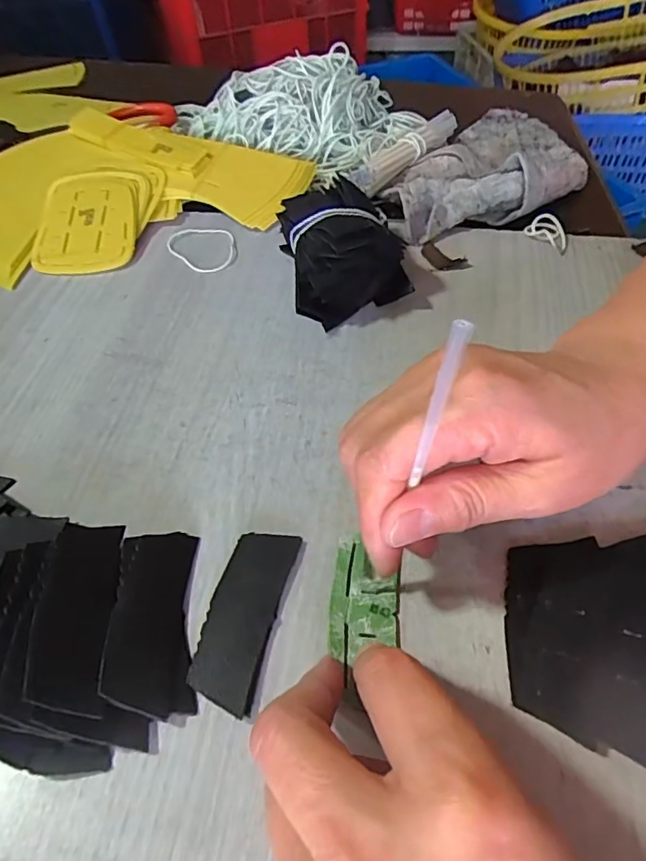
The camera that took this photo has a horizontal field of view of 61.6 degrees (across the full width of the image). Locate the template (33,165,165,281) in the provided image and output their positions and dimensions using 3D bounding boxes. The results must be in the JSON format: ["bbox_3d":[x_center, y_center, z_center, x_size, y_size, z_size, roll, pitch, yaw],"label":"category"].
[{"bbox_3d":[-0.168,-0.157,0.400,0.082,0.007,0.105,3,64,1],"label":"template"}]

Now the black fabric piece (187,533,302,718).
[{"bbox_3d":[-0.033,0.074,0.224,0.027,0.004,0.072,12,50,8],"label":"black fabric piece"}]

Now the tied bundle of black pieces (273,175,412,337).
[{"bbox_3d":[0.006,-0.113,0.338,0.071,0.052,0.084,-18,54,-12],"label":"tied bundle of black pieces"}]

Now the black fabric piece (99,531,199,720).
[{"bbox_3d":[-0.069,0.075,0.220,0.033,0.004,0.073,11,48,-25],"label":"black fabric piece"}]

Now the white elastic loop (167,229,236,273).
[{"bbox_3d":[-0.084,-0.132,0.390,0.044,0.004,0.057,-33,58,-21],"label":"white elastic loop"}]

